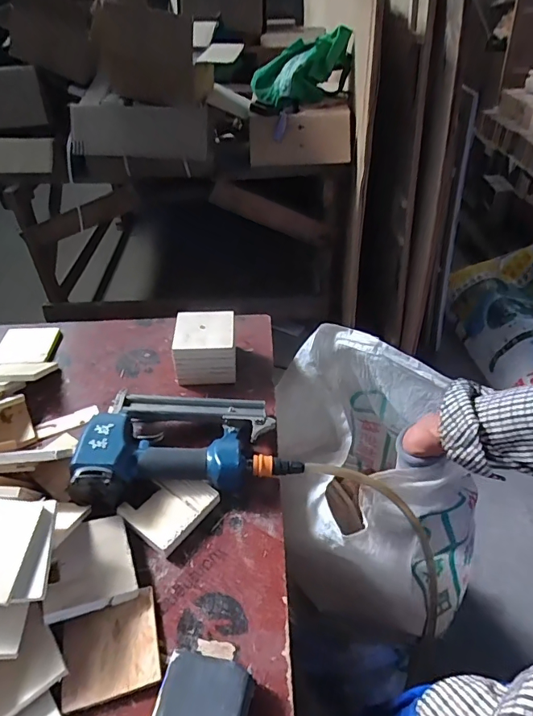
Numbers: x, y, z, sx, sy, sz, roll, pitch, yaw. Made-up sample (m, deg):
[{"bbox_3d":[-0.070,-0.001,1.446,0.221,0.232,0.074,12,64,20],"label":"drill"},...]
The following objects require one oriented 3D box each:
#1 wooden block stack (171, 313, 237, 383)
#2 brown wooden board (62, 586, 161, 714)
[{"bbox_3d":[-0.092,-0.020,0.713,0.094,0.069,0.088,-2,42,-1],"label":"wooden block stack"},{"bbox_3d":[-0.148,0.278,0.441,0.085,0.013,0.083,-11,44,-13],"label":"brown wooden board"}]

